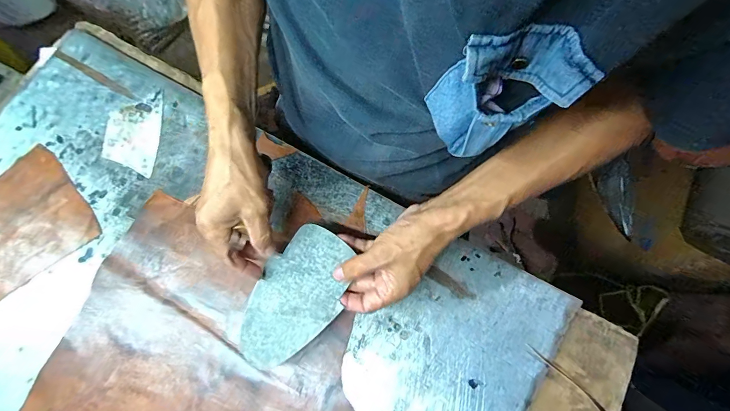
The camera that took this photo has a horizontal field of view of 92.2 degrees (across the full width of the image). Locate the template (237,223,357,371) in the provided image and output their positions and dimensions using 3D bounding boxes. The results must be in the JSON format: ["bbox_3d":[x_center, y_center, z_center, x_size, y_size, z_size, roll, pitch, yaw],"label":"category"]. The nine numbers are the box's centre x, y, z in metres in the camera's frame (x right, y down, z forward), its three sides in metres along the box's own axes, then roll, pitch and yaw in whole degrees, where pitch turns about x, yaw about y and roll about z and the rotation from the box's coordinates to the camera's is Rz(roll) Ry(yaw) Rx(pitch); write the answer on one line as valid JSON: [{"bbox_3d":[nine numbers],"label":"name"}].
[{"bbox_3d":[-0.076,0.095,0.369,0.093,0.004,0.149,42,89,24],"label":"template"}]

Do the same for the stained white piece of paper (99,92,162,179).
[{"bbox_3d":[-0.313,-0.096,0.473,0.071,0.006,0.113,-2,73,2],"label":"stained white piece of paper"}]

